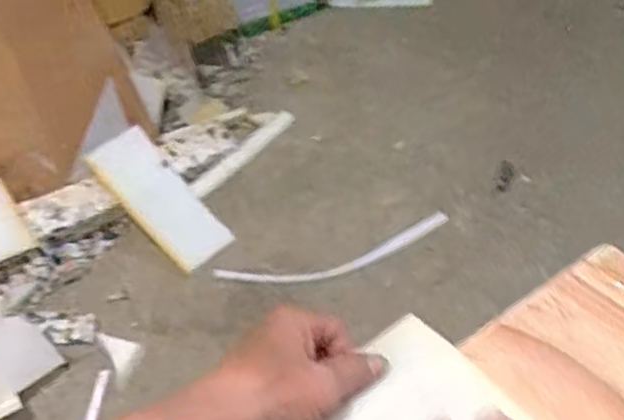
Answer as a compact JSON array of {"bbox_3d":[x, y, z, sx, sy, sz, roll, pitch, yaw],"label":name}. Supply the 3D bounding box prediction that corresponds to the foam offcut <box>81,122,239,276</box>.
[{"bbox_3d":[-0.210,-0.016,0.992,0.087,0.027,0.219,-37,78,-30],"label":"foam offcut"}]

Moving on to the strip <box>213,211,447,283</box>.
[{"bbox_3d":[0.032,0.058,0.936,0.314,0.009,0.056,-13,43,-8],"label":"strip"}]

